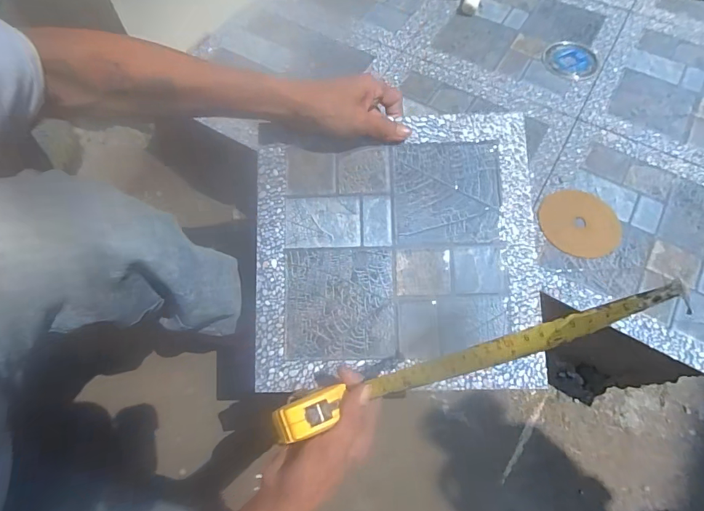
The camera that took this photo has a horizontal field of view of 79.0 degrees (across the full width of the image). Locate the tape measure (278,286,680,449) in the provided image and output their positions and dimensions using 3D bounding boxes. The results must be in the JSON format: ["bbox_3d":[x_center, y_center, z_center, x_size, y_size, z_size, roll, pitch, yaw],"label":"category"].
[{"bbox_3d":[0.060,0.085,0.305,0.305,0.047,0.033,-29,59,32],"label":"tape measure"}]

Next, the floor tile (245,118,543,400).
[{"bbox_3d":[0.044,-0.006,0.458,0.295,0.007,0.286,-1,81,3],"label":"floor tile"}]

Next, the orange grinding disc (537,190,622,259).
[{"bbox_3d":[0.297,-0.043,0.558,0.098,0.006,0.099,0,64,1],"label":"orange grinding disc"}]

